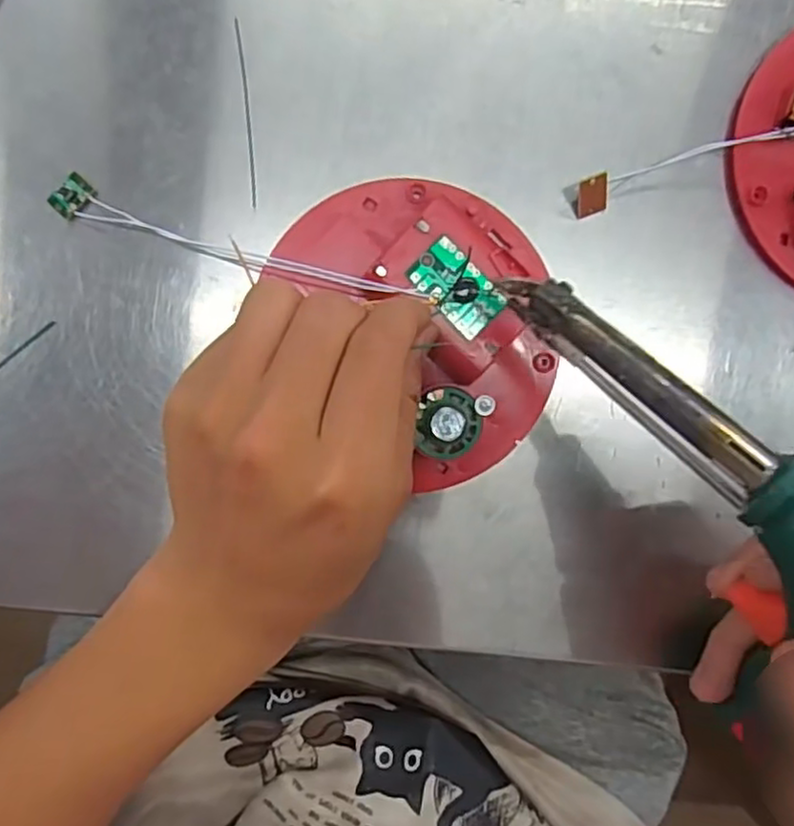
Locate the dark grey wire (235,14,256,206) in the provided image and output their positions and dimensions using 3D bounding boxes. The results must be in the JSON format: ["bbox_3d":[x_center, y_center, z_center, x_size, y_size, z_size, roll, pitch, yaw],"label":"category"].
[{"bbox_3d":[-0.060,-0.120,0.273,0.004,0.004,0.074,-5,94,-3],"label":"dark grey wire"}]

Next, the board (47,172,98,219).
[{"bbox_3d":[-0.128,-0.085,0.269,0.012,0.005,0.016,39,91,-4],"label":"board"}]

